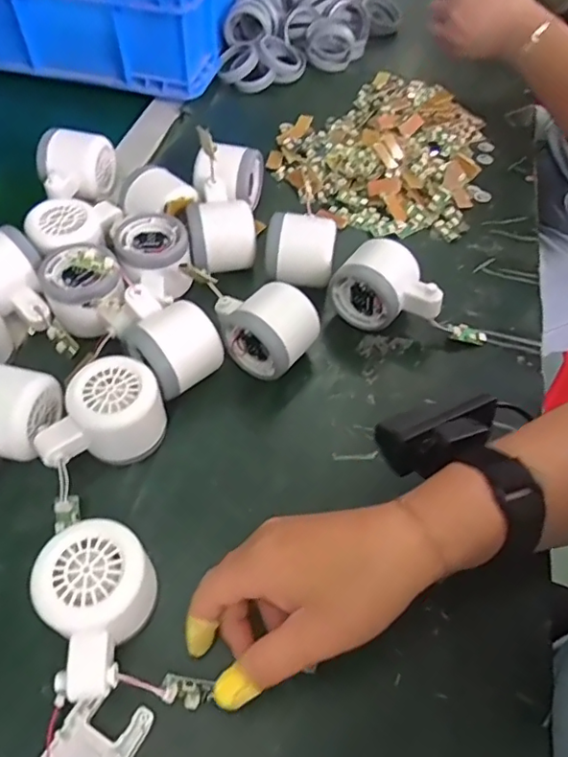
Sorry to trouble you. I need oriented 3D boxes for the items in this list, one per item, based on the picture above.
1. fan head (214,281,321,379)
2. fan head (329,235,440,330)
[{"bbox_3d":[-0.018,-0.041,0.426,0.082,0.056,0.055,35,60,20],"label":"fan head"},{"bbox_3d":[0.084,-0.071,0.447,0.085,0.055,0.051,34,60,20],"label":"fan head"}]

